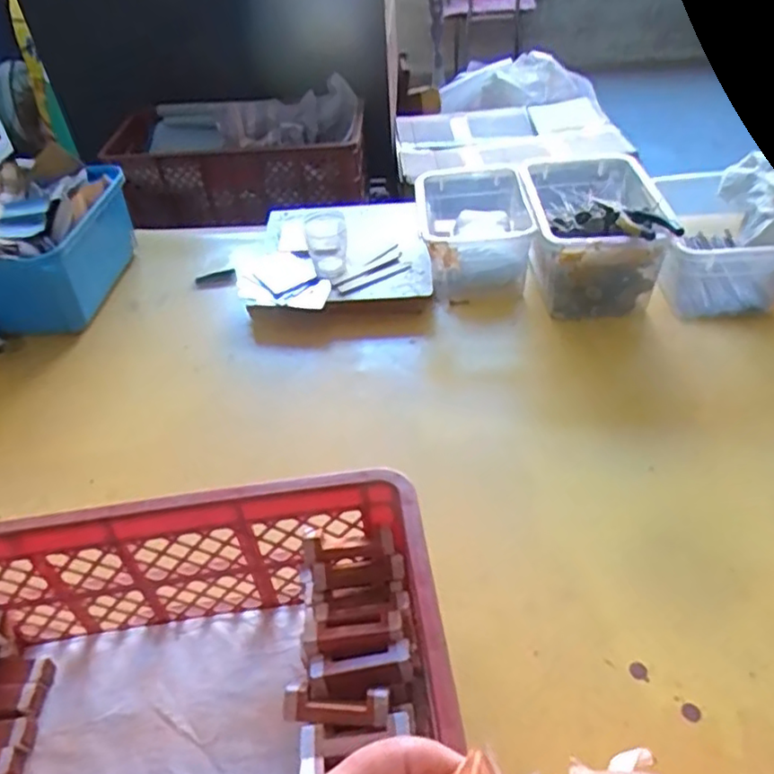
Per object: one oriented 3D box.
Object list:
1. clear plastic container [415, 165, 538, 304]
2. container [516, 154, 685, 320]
[{"bbox_3d":[0.142,-0.250,1.040,0.170,0.131,0.225,-4,44,1],"label":"clear plastic container"},{"bbox_3d":[0.317,-0.242,0.983,0.198,0.139,0.279,1,44,6],"label":"container"}]

